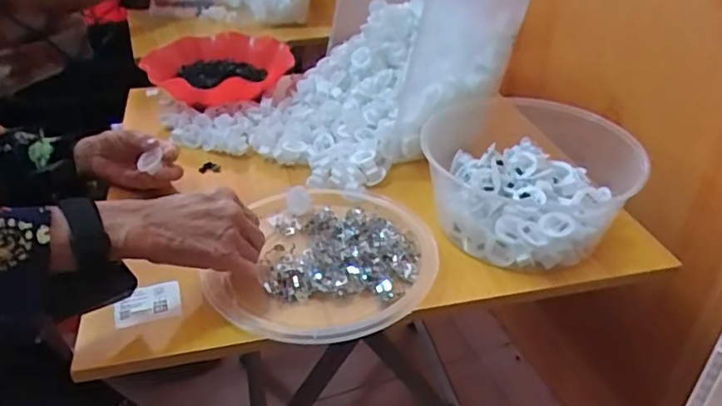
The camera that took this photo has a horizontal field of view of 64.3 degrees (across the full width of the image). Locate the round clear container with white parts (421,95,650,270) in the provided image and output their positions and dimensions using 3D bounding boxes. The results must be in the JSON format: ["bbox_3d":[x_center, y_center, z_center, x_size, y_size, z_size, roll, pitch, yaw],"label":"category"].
[{"bbox_3d":[0.187,-0.040,0.665,0.228,0.094,0.249,4,35,7],"label":"round clear container with white parts"}]

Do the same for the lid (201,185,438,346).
[{"bbox_3d":[-0.029,0.051,0.597,0.204,0.028,0.243,7,35,10],"label":"lid"}]

